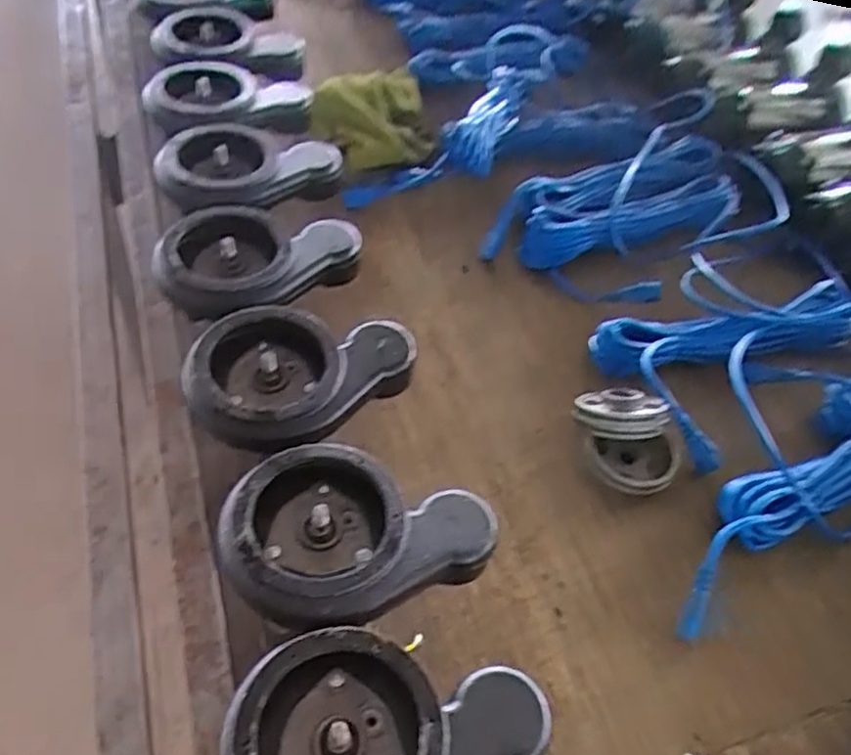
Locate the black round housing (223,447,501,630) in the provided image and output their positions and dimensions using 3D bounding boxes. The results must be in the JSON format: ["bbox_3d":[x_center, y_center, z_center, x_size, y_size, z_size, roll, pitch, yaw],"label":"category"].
[{"bbox_3d":[-0.047,0.102,0.466,0.160,0.057,0.120,-21,53,-24],"label":"black round housing"}]

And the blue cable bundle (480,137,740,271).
[{"bbox_3d":[0.282,-0.230,0.977,0.444,0.061,0.170,-24,54,-26],"label":"blue cable bundle"}]

